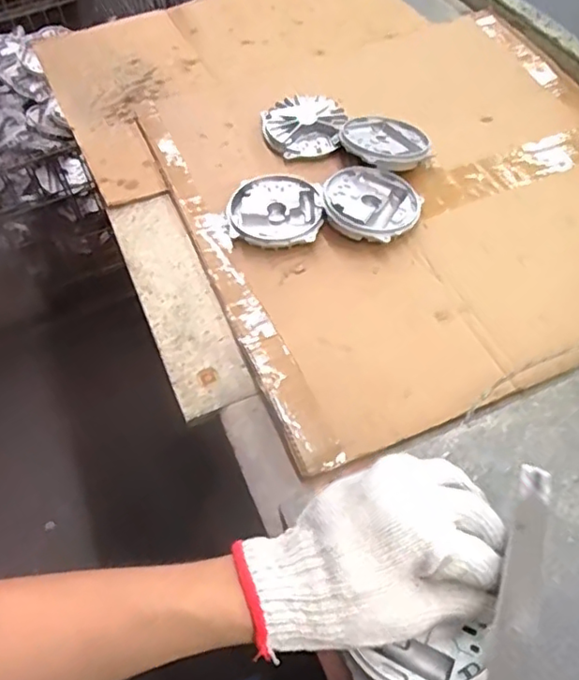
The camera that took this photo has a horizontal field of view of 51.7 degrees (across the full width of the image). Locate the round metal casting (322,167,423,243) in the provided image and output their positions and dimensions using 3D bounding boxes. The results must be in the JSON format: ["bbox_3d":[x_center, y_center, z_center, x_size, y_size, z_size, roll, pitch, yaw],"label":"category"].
[{"bbox_3d":[0.093,-0.152,0.674,0.104,0.031,0.104,-2,55,2],"label":"round metal casting"}]

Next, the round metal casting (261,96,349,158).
[{"bbox_3d":[0.020,-0.271,0.759,0.103,0.030,0.088,-12,55,-5],"label":"round metal casting"}]

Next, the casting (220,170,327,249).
[{"bbox_3d":[-0.018,-0.149,0.679,0.108,0.025,0.112,-2,55,2],"label":"casting"}]

